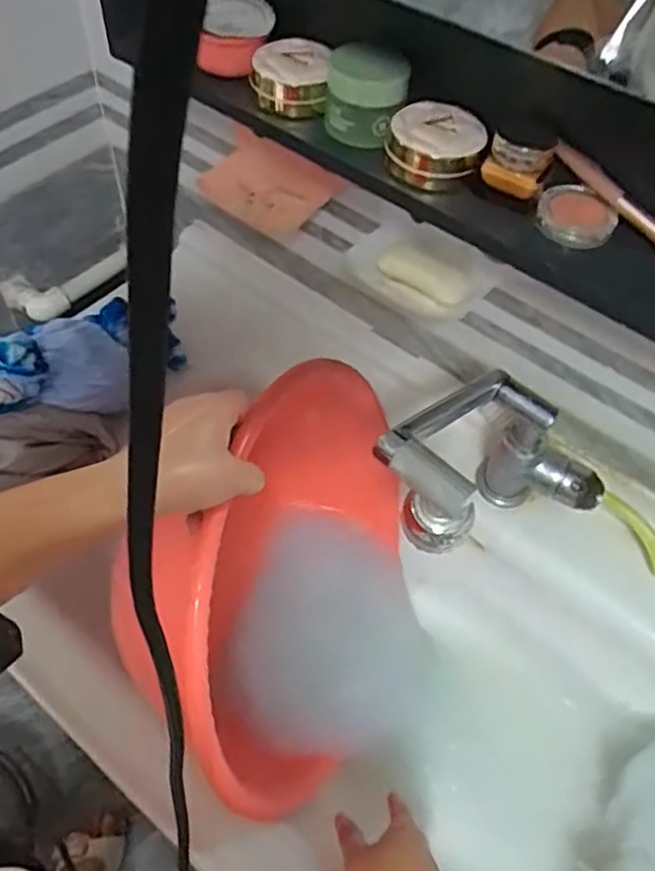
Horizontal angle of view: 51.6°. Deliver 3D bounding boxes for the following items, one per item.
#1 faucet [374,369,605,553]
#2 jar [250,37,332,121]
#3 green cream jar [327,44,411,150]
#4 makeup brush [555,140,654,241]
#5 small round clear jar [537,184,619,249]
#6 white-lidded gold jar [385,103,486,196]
[{"bbox_3d":[0.135,0.028,0.555,0.107,0.124,0.302,47,25,25],"label":"faucet"},{"bbox_3d":[-0.032,-0.299,0.567,0.063,0.037,0.069,1,55,-4],"label":"jar"},{"bbox_3d":[0.030,-0.266,0.533,0.061,0.056,0.053,6,55,0],"label":"green cream jar"},{"bbox_3d":[0.216,-0.164,0.486,0.032,0.021,0.126,-38,78,-27],"label":"makeup brush"},{"bbox_3d":[0.182,-0.160,0.494,0.054,0.017,0.049,27,57,14],"label":"small round clear jar"},{"bbox_3d":[0.081,-0.220,0.517,0.071,0.037,0.067,2,55,-3],"label":"white-lidded gold jar"}]

